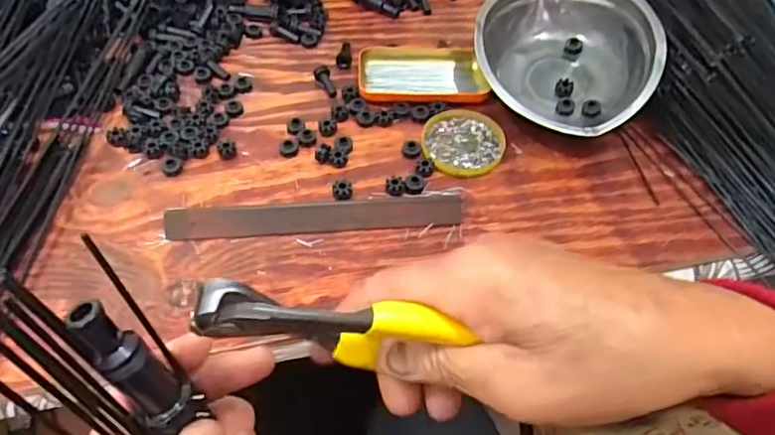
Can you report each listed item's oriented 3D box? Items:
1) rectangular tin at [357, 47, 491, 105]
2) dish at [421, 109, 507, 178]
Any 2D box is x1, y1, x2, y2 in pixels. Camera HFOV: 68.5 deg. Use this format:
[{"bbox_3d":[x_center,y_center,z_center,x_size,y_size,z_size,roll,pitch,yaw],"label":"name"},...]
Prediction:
[{"bbox_3d":[0.039,-0.159,0.639,0.141,0.014,0.096,-5,54,-6],"label":"rectangular tin"},{"bbox_3d":[0.078,-0.079,0.585,0.082,0.009,0.087,1,53,-2],"label":"dish"}]

